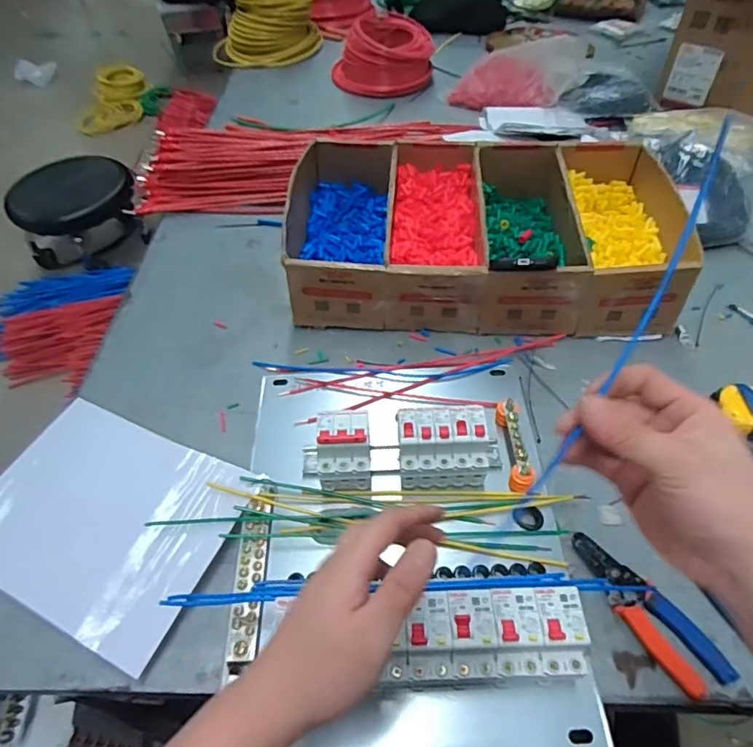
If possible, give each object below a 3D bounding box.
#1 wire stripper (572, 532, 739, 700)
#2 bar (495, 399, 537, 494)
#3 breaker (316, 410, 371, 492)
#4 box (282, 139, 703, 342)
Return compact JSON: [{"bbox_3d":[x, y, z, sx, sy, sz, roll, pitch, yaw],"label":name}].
[{"bbox_3d":[0.248,0.215,0.485,0.048,0.010,0.157,-25,55,-16],"label":"wire stripper"},{"bbox_3d":[0.151,0.075,0.568,0.023,0.043,0.102,-3,52,0],"label":"bar"},{"bbox_3d":[-0.033,0.082,0.549,0.055,0.075,0.068,-2,51,0],"label":"breaker"},{"bbox_3d":[0.146,-0.202,0.769,0.532,0.131,0.318,1,51,3],"label":"box"}]

